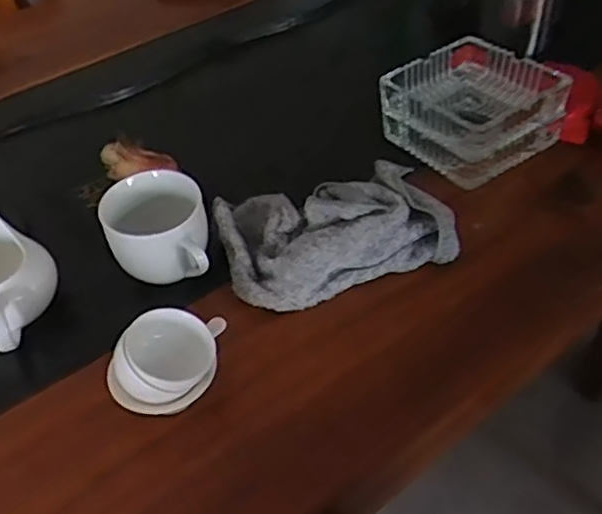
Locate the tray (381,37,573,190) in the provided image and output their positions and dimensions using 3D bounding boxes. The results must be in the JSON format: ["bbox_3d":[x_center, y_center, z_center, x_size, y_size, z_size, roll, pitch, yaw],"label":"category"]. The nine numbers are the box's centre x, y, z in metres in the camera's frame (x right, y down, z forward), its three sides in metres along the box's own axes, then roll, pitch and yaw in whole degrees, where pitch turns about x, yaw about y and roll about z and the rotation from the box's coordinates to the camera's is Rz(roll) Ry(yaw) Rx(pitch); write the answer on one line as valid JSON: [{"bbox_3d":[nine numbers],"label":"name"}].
[{"bbox_3d":[0.152,-0.132,0.590,0.121,0.067,0.126,-33,53,-25],"label":"tray"}]

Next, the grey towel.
[{"bbox_3d":[0.025,-0.027,0.516,0.176,0.041,0.113,-16,47,-11],"label":"grey towel"}]

